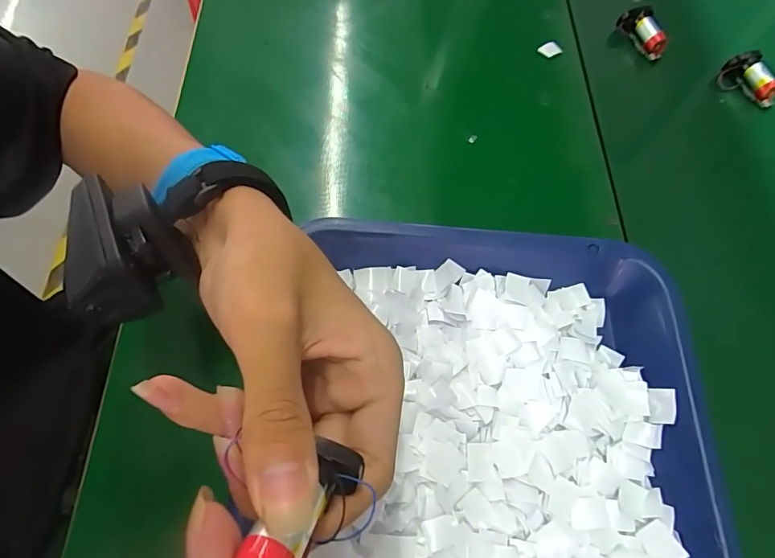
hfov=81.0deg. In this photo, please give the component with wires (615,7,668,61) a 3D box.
[{"bbox_3d":[0.240,-0.228,0.419,0.027,0.019,0.050,-26,69,-12],"label":"component with wires"}]

